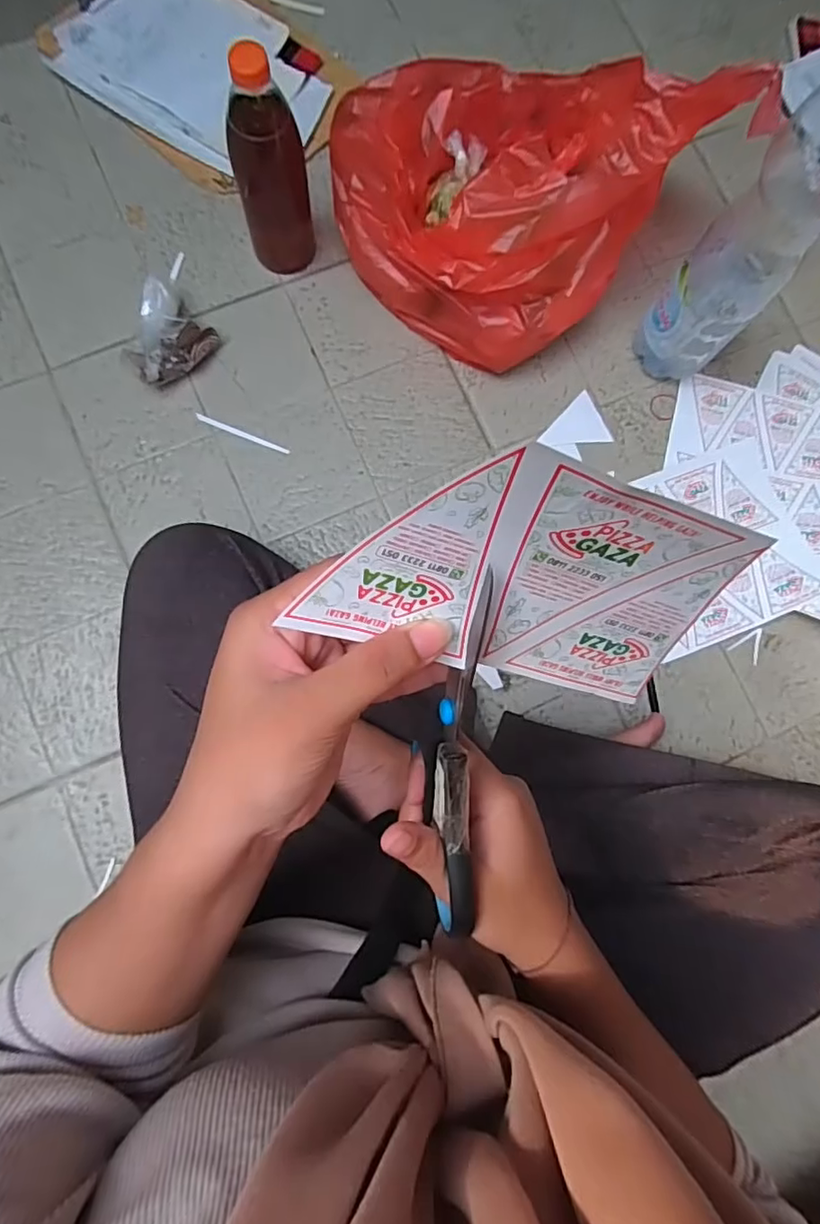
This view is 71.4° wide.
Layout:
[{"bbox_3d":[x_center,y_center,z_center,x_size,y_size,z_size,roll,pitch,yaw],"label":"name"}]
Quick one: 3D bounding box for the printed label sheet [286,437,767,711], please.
[{"bbox_3d":[0.043,-0.007,0.176,0.131,0.088,0.006,15,51,-21],"label":"printed label sheet"}]

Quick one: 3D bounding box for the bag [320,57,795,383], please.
[{"bbox_3d":[0.095,-0.437,0.568,0.292,0.176,0.290,42,82,3],"label":"bag"}]

